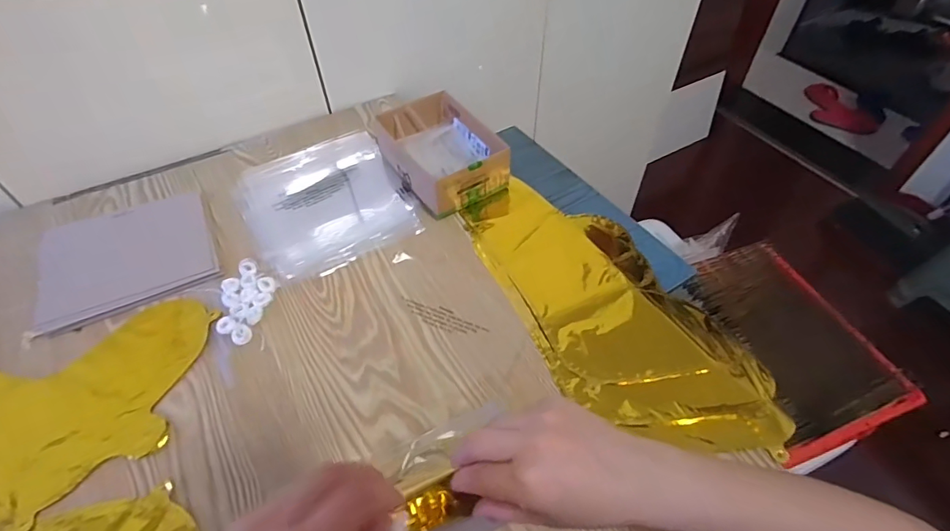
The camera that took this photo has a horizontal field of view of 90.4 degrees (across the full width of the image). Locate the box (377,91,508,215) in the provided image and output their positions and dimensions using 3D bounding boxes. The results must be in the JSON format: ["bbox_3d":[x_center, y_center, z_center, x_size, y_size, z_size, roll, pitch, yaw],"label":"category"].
[{"bbox_3d":[-0.048,-0.162,0.684,0.123,0.068,0.179,-27,55,-20],"label":"box"}]

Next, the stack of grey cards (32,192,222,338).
[{"bbox_3d":[-0.441,-0.016,0.599,0.194,0.007,0.175,-21,53,-16],"label":"stack of grey cards"}]

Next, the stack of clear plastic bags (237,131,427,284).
[{"bbox_3d":[-0.212,-0.094,0.678,0.215,0.016,0.261,-25,55,-19],"label":"stack of clear plastic bags"}]

